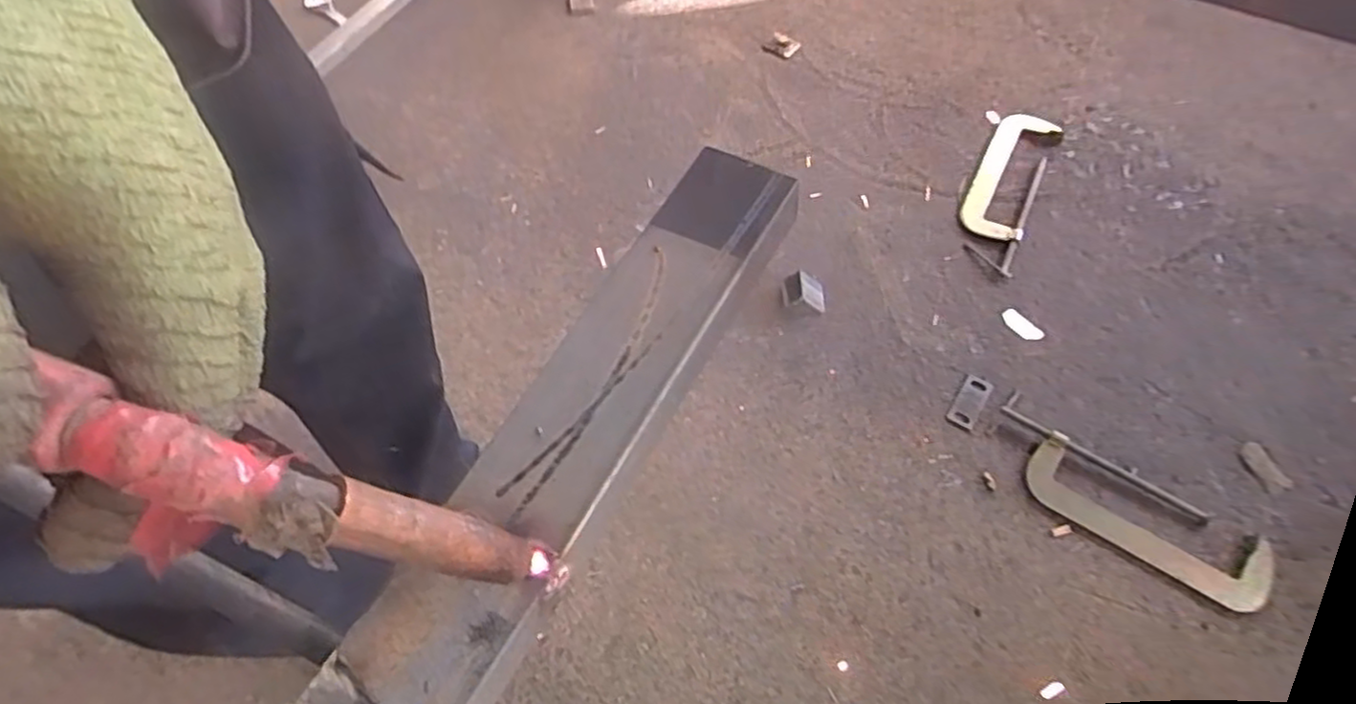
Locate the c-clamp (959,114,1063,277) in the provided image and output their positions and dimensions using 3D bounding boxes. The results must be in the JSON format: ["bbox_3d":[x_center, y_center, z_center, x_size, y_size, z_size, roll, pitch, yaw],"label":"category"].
[{"bbox_3d":[0.606,-0.316,1.335,0.113,0.028,0.407,24,61,13],"label":"c-clamp"}]

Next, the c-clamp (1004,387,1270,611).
[{"bbox_3d":[0.642,0.212,1.039,0.397,0.033,0.124,34,64,18],"label":"c-clamp"}]

